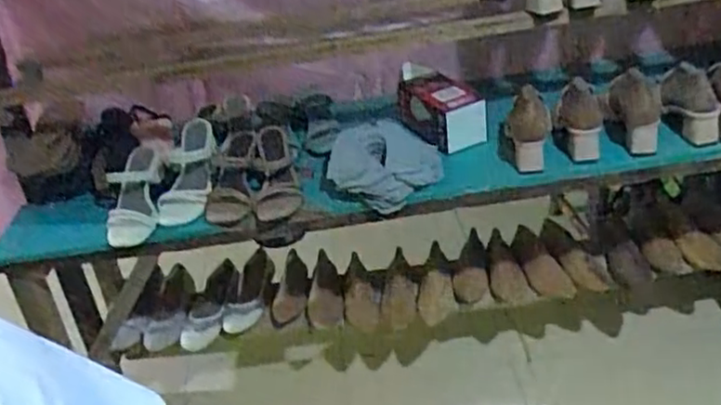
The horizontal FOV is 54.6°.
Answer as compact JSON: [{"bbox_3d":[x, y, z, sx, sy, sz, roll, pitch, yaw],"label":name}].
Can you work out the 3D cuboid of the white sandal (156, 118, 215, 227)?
[{"bbox_3d":[-0.339,-0.060,1.382,0.098,0.066,0.270,-4,50,6],"label":"white sandal"}]

